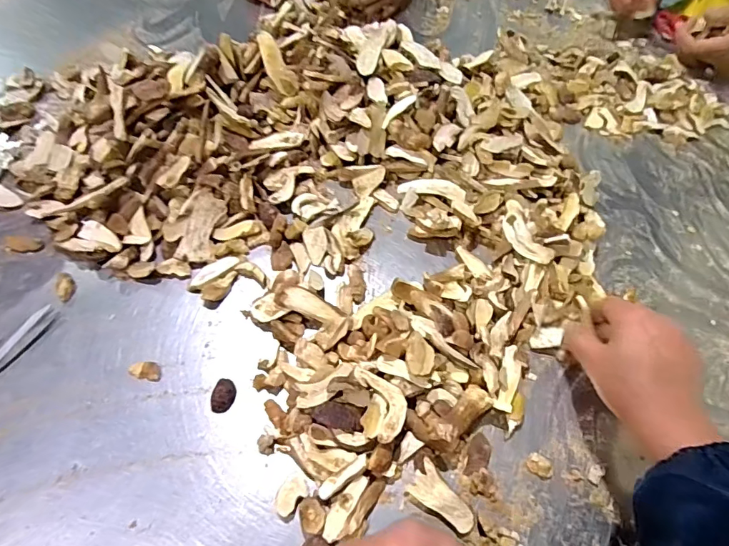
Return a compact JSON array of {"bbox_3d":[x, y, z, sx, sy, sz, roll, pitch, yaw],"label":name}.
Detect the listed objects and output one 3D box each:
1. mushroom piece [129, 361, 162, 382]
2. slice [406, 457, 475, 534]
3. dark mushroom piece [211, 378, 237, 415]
[{"bbox_3d":[-0.183,0.081,0.383,0.025,0.005,0.015,7,57,1],"label":"mushroom piece"},{"bbox_3d":[0.056,0.164,0.332,0.052,0.007,0.026,44,85,12],"label":"slice"},{"bbox_3d":[-0.113,0.099,0.370,0.017,0.013,0.025,16,58,6],"label":"dark mushroom piece"}]

